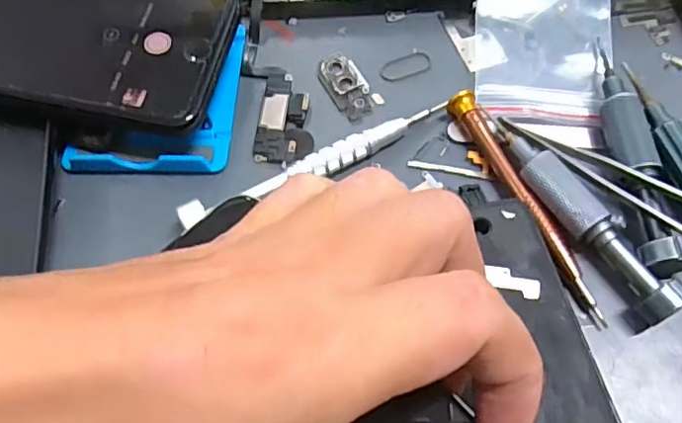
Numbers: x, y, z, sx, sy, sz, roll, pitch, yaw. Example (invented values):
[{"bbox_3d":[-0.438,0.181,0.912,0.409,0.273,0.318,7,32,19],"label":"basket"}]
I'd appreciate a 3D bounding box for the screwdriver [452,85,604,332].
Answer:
[{"bbox_3d":[0.072,-0.006,0.220,0.010,0.009,0.105,-23,64,-11],"label":"screwdriver"}]

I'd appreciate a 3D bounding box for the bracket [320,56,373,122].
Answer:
[{"bbox_3d":[0.002,-0.056,0.255,0.017,0.004,0.035,-26,65,-13],"label":"bracket"}]

